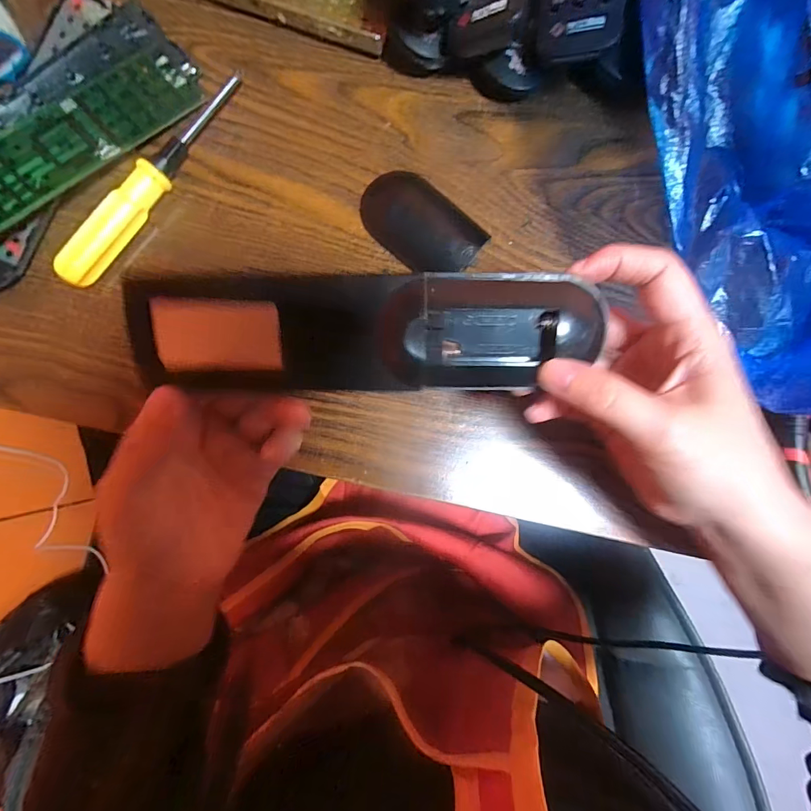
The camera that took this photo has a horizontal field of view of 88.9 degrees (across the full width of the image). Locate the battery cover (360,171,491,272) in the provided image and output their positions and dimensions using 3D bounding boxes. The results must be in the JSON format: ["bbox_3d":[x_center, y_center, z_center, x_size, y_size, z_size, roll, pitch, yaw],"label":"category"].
[{"bbox_3d":[0.010,-0.113,0.253,0.078,0.018,0.048,43,85,0],"label":"battery cover"}]

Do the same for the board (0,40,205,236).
[{"bbox_3d":[-0.194,-0.141,0.227,0.177,0.004,0.041,-46,105,-15],"label":"board"}]

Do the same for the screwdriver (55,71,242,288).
[{"bbox_3d":[-0.144,-0.132,0.241,0.015,0.020,0.152,37,85,0],"label":"screwdriver"}]

